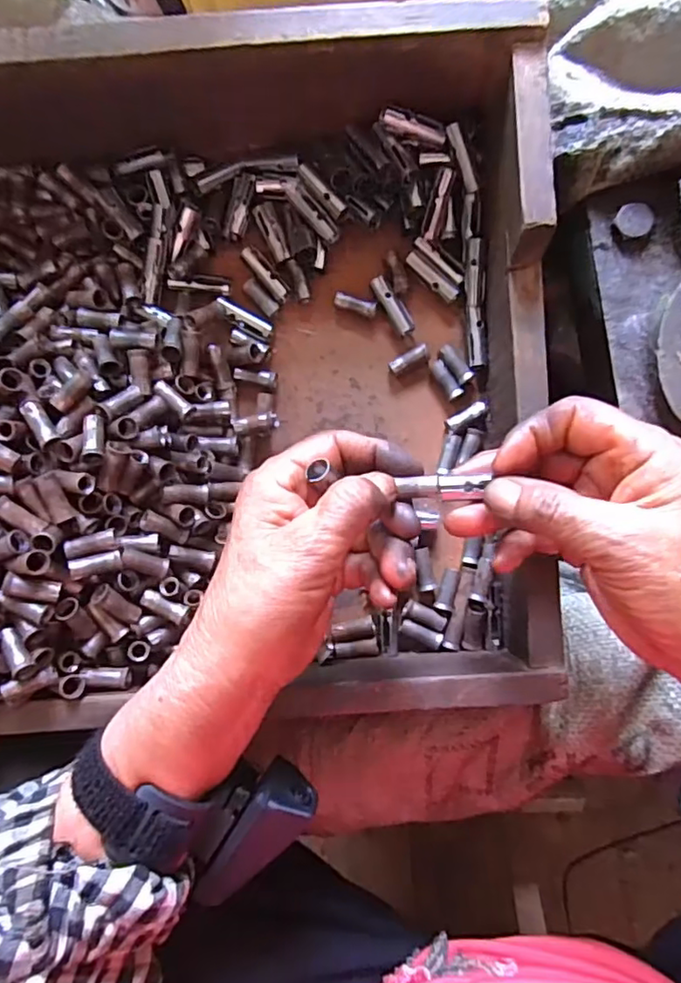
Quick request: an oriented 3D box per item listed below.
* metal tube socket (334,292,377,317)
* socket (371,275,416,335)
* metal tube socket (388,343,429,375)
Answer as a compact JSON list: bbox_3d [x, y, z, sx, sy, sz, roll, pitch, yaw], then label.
[{"bbox_3d":[0.009,-0.111,0.350,0.025,0.006,0.008,17,90,4],"label":"metal tube socket"},{"bbox_3d":[0.030,-0.110,0.349,0.010,0.009,0.037,-32,87,3],"label":"socket"},{"bbox_3d":[0.041,-0.079,0.349,0.026,0.009,0.009,-32,87,3],"label":"metal tube socket"}]

